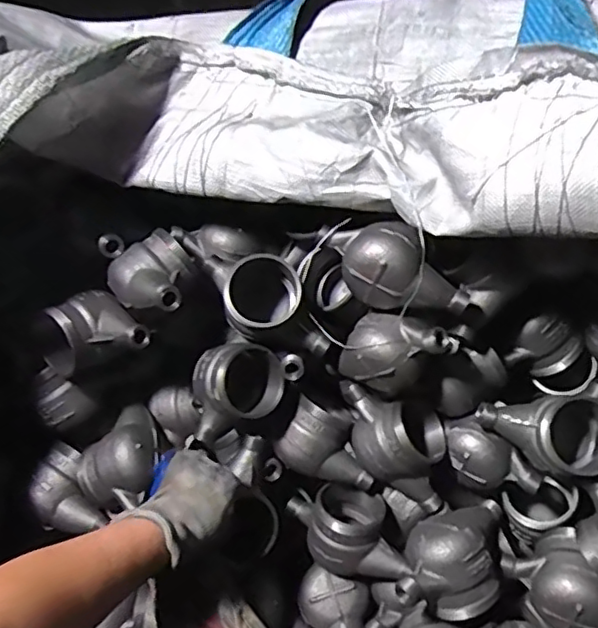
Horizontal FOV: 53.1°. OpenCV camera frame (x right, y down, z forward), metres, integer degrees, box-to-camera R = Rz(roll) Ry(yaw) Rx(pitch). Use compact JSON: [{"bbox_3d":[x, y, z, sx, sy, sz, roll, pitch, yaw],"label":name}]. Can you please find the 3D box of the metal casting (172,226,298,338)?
[{"bbox_3d":[-0.064,-0.047,0.669,0.084,0.079,0.157,-26,51,-17],"label":"metal casting"}]

